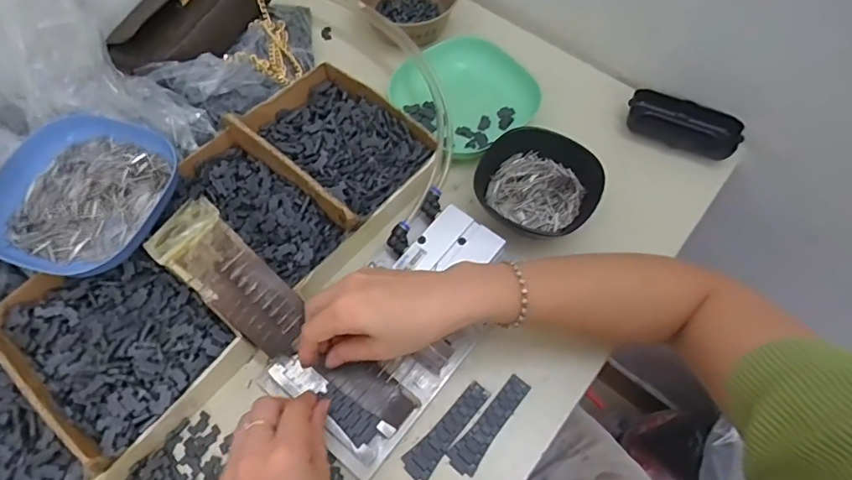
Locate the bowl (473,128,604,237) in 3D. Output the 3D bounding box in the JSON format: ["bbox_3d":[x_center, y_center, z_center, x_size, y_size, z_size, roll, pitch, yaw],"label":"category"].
[{"bbox_3d":[0.100,-0.050,0.472,0.099,0.042,0.103,0,62,0],"label":"bowl"}]

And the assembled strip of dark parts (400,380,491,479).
[{"bbox_3d":[0.017,0.147,0.400,0.022,0.004,0.085,37,68,18],"label":"assembled strip of dark parts"}]

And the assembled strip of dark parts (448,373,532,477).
[{"bbox_3d":[0.051,0.143,0.399,0.022,0.006,0.084,37,68,18],"label":"assembled strip of dark parts"}]

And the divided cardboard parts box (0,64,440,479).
[{"bbox_3d":[-0.199,0.025,0.426,0.185,0.052,0.487,40,69,18],"label":"divided cardboard parts box"}]

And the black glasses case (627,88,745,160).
[{"bbox_3d":[0.262,-0.120,0.523,0.107,0.033,0.049,30,66,15],"label":"black glasses case"}]

